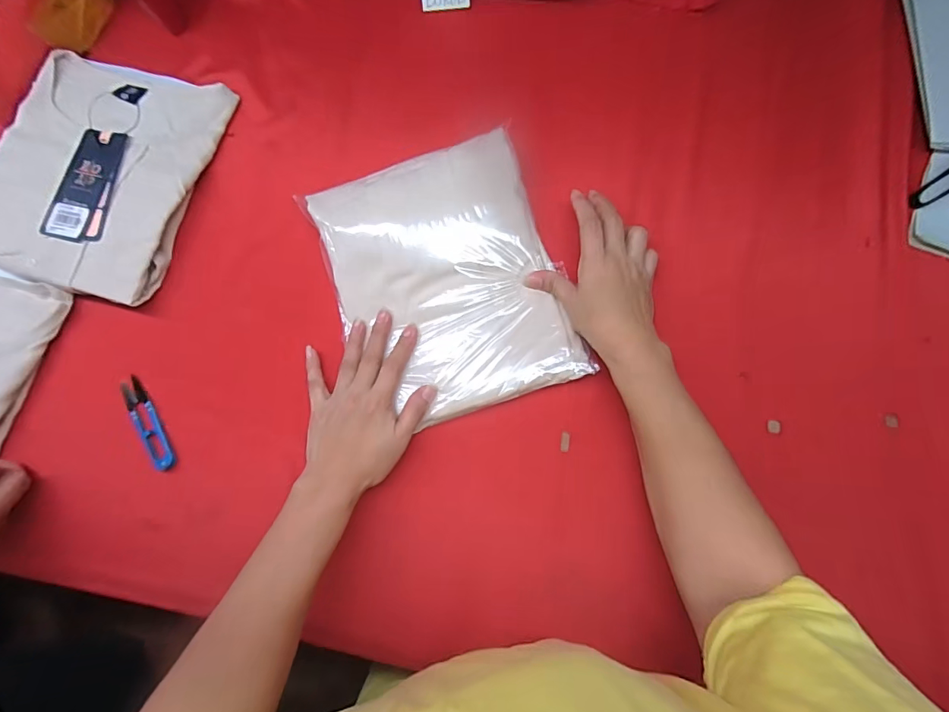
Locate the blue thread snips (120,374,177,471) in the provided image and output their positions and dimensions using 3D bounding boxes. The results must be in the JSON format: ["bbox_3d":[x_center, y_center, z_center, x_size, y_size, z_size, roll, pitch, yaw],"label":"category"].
[{"bbox_3d":[-0.322,0.067,0.436,0.022,0.009,0.099,-33,80,-2],"label":"blue thread snips"}]

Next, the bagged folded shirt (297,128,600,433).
[{"bbox_3d":[-0.029,-0.071,0.420,0.204,0.037,0.247,-19,80,1],"label":"bagged folded shirt"}]

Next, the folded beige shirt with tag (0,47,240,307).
[{"bbox_3d":[-0.400,-0.197,0.467,0.209,0.042,0.249,16,82,6],"label":"folded beige shirt with tag"}]

